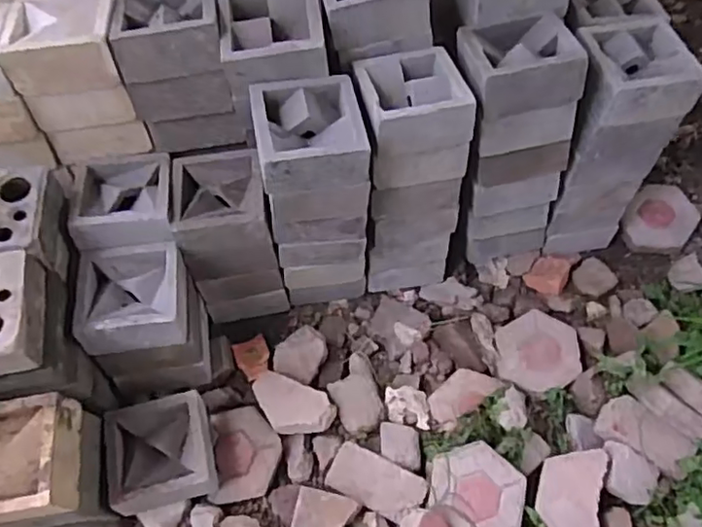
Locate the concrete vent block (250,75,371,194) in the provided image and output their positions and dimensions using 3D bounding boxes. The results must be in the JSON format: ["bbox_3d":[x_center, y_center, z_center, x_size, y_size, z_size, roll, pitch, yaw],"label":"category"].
[{"bbox_3d":[-0.080,-0.253,1.219,0.207,0.106,0.189,-8,59,-5],"label":"concrete vent block"}]

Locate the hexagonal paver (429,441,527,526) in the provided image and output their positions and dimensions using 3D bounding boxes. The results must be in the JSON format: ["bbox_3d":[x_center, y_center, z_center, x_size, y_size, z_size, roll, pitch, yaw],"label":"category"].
[{"bbox_3d":[0.279,0.496,1.345,0.187,0.040,0.206,-39,68,-20],"label":"hexagonal paver"}]

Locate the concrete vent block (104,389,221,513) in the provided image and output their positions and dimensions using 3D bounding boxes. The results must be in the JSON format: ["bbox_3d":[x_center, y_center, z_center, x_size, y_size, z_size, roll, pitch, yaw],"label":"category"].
[{"bbox_3d":[-0.405,0.405,1.337,0.207,0.137,0.208,-12,60,-8],"label":"concrete vent block"}]

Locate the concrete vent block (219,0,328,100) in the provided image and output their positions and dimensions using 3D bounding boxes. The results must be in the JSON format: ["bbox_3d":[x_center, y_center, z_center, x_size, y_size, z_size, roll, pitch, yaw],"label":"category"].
[{"bbox_3d":[-0.155,-0.453,1.223,0.192,0.090,0.192,-7,59,-5],"label":"concrete vent block"}]

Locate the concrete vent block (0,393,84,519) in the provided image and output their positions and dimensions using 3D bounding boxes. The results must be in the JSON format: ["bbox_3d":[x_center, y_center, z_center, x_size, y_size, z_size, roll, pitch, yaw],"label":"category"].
[{"bbox_3d":[-0.618,0.356,1.132,0.211,0.096,0.210,-8,59,-5],"label":"concrete vent block"}]

